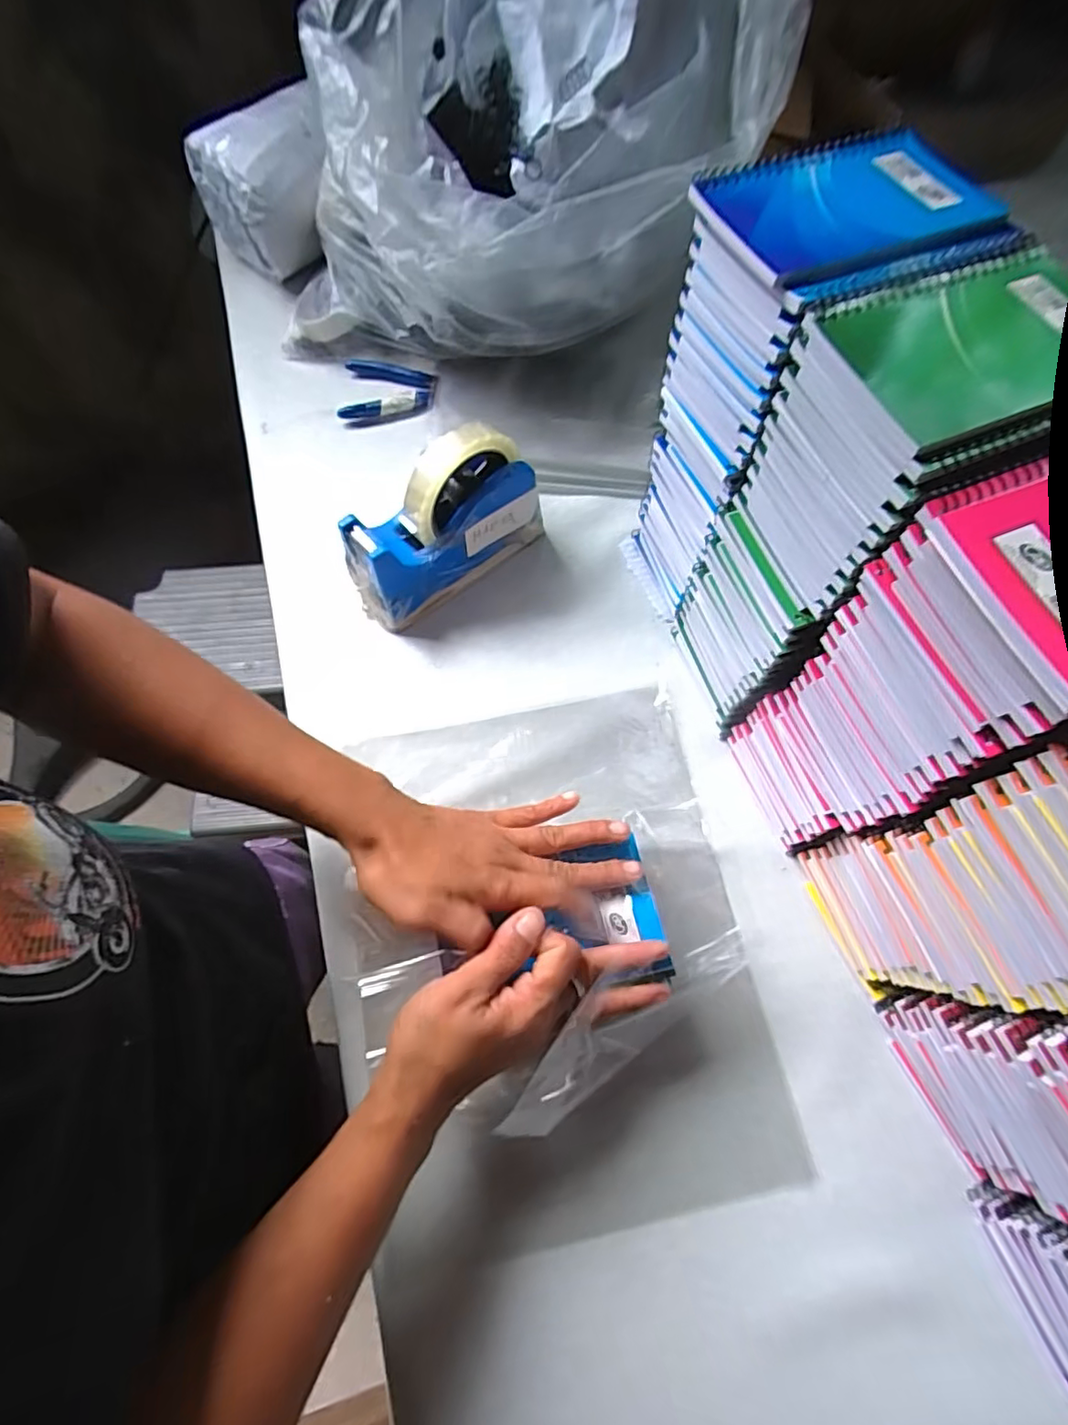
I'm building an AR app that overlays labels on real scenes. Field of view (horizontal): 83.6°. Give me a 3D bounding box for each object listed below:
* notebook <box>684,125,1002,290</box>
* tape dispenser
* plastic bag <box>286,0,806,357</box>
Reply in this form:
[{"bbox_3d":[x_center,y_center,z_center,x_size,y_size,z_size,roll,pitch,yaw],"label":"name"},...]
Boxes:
[{"bbox_3d":[0.152,-0.248,0.291,0.128,0.009,0.087,-22,70,-9],"label":"notebook"},{"bbox_3d":[-0.069,-0.144,0.460,0.157,0.122,0.047,-34,72,-13],"label":"tape dispenser"},{"bbox_3d":[-0.029,-0.458,0.496,0.416,0.252,0.242,-10,68,-5],"label":"plastic bag"}]

